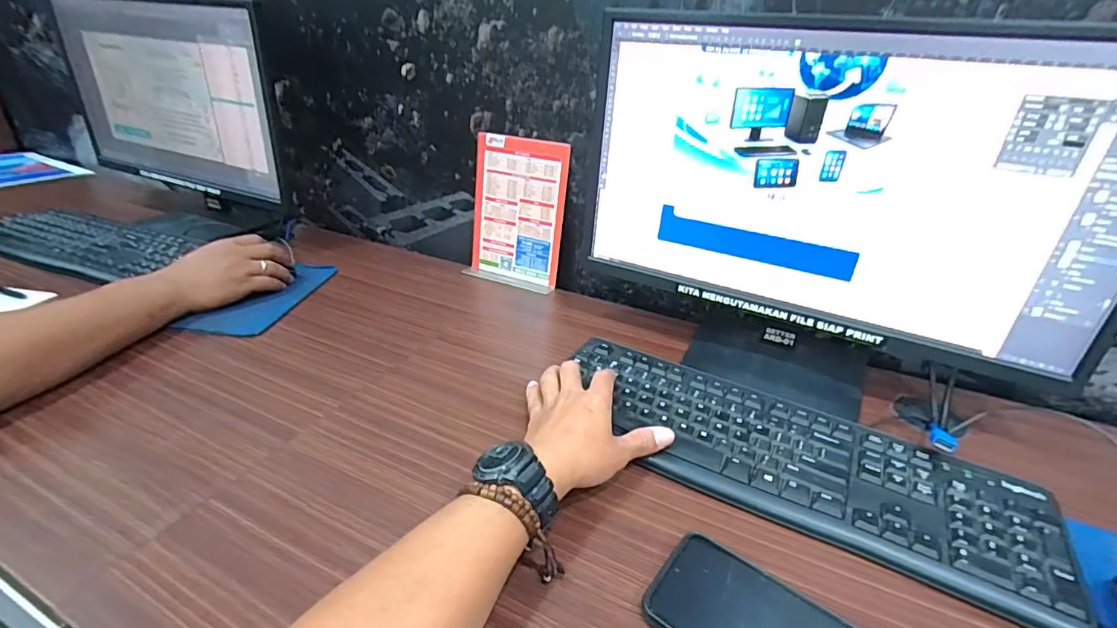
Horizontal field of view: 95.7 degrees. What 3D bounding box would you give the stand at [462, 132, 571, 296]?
[{"bbox_3d":[-0.065,-0.147,0.764,0.152,0.213,0.035,16,30,21],"label":"stand"}]

